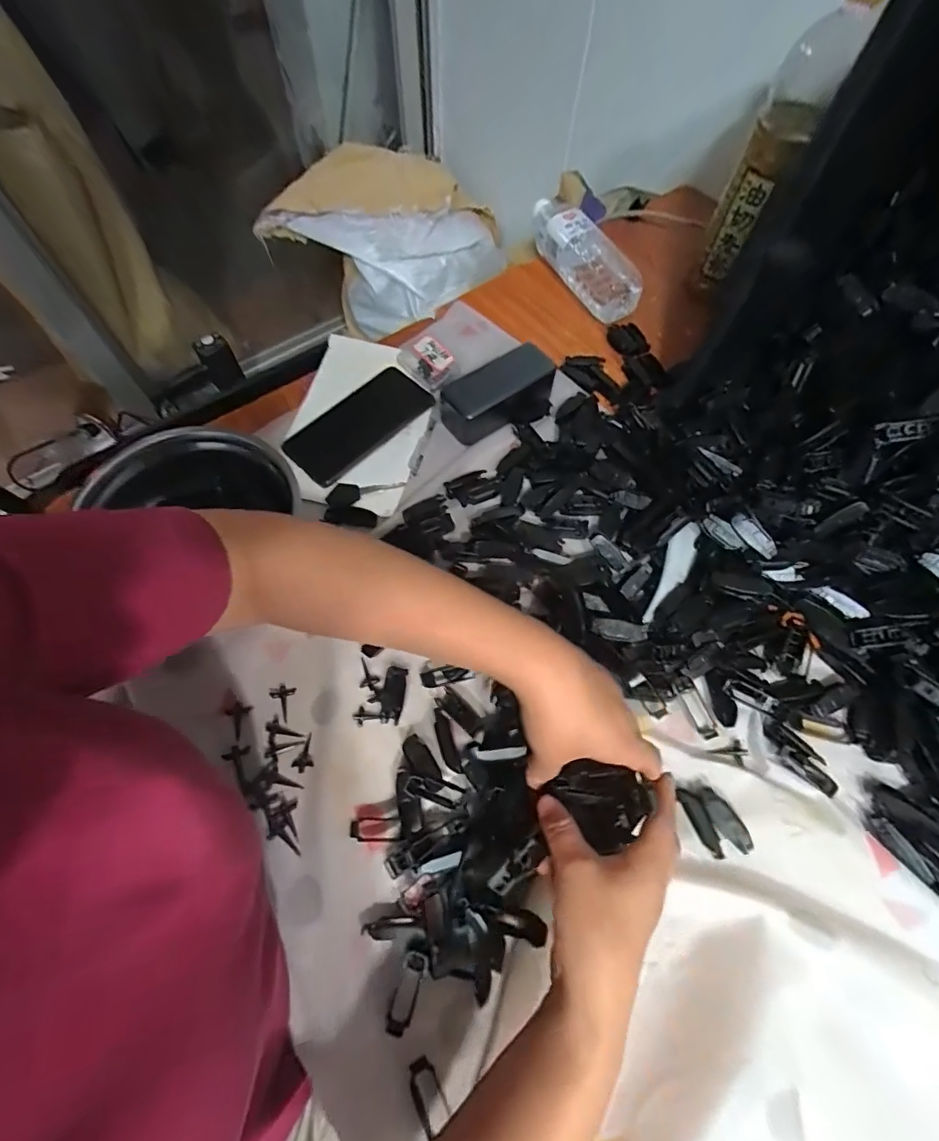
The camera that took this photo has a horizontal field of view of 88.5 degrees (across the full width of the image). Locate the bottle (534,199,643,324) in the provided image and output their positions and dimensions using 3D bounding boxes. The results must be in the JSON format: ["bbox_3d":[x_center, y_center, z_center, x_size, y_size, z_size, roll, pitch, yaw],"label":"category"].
[{"bbox_3d":[0.145,-0.419,0.640,0.059,0.060,0.206,-37,85,-13],"label":"bottle"}]

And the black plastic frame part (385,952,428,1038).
[{"bbox_3d":[-0.045,0.300,0.341,0.017,0.011,0.053,19,66,8],"label":"black plastic frame part"}]

